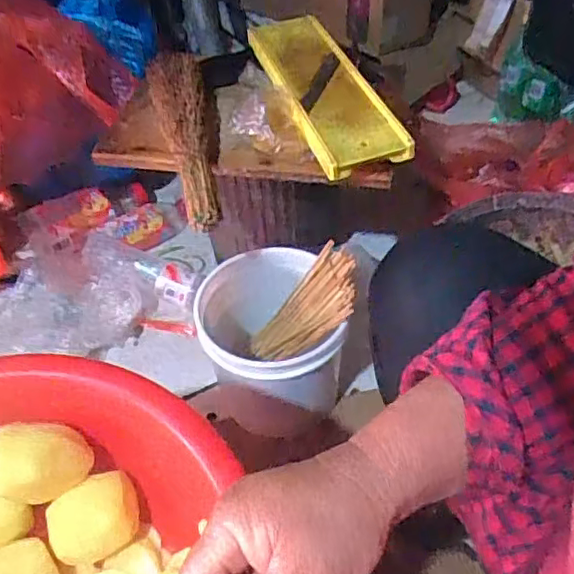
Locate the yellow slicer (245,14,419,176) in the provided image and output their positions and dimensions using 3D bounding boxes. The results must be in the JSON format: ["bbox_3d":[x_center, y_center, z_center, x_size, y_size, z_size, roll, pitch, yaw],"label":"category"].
[{"bbox_3d":[0.043,-0.250,0.749,0.103,0.030,0.292,-18,55,-9],"label":"yellow slicer"}]

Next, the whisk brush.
[{"bbox_3d":[-0.125,-0.188,0.725,0.072,0.051,0.306,-10,49,-5],"label":"whisk brush"}]

